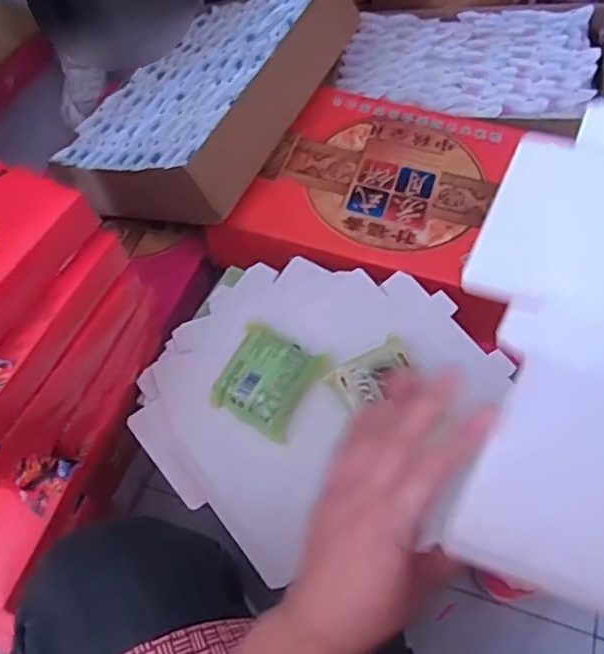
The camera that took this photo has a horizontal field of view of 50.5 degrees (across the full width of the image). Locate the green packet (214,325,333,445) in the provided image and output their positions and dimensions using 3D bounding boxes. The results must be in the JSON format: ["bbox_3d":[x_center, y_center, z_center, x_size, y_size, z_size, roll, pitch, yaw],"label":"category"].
[{"bbox_3d":[-0.034,0.055,0.689,0.093,0.027,0.101,25,62,13],"label":"green packet"}]

